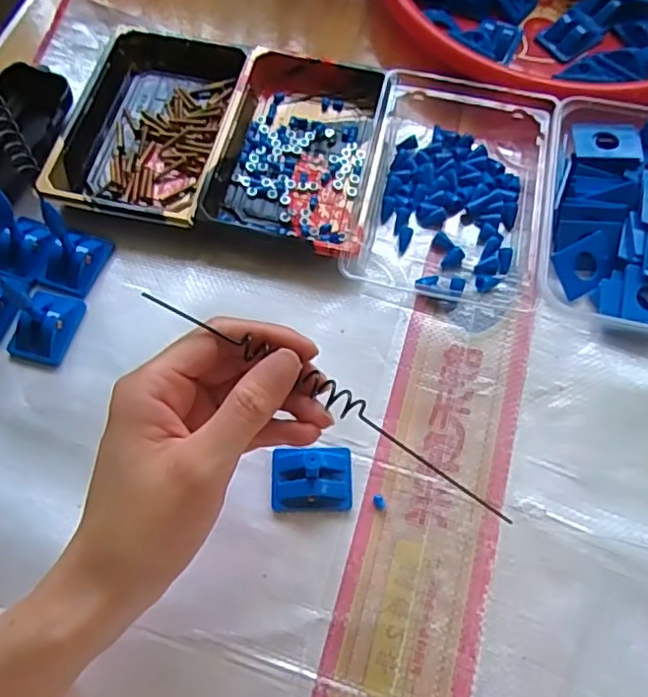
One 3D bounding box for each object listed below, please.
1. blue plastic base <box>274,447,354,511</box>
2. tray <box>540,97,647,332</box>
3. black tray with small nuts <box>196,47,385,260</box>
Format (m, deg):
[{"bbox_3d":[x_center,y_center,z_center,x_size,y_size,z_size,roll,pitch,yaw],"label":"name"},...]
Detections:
[{"bbox_3d":[-0.007,0.071,0.337,0.044,0.016,0.034,-1,66,0],"label":"blue plastic base"},{"bbox_3d":[0.197,-0.087,0.394,0.109,0.035,0.157,11,66,5],"label":"tray"},{"bbox_3d":[-0.016,-0.142,0.426,0.104,0.024,0.164,13,67,6],"label":"black tray with small nuts"}]

